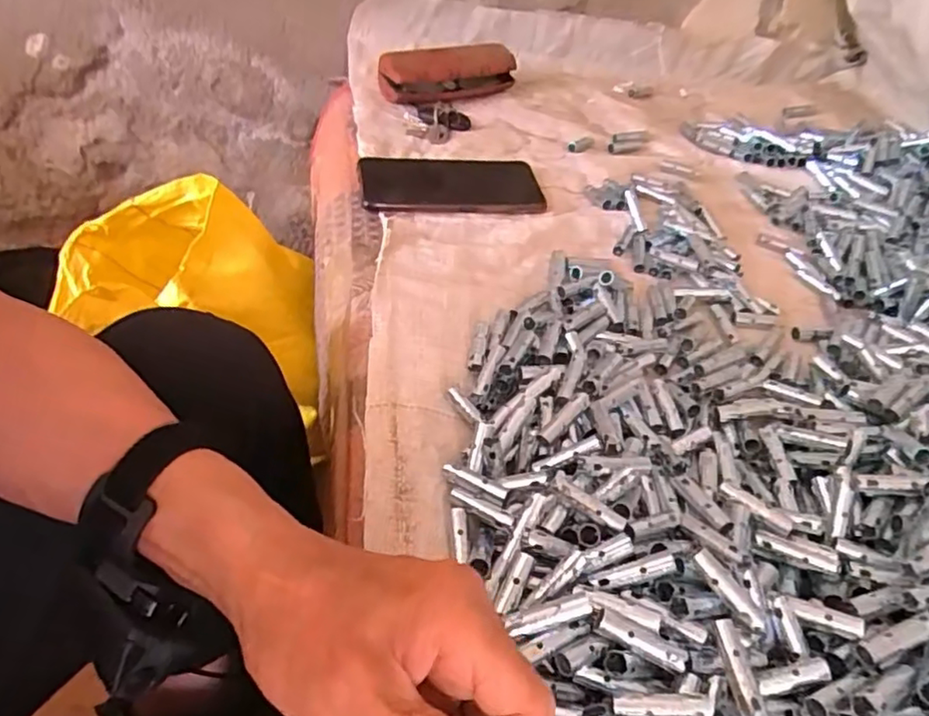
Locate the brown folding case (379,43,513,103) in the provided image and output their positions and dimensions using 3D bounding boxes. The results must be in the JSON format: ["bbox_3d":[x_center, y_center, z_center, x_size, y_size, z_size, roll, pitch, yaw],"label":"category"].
[{"bbox_3d":[-0.017,-0.320,0.702,0.160,0.048,0.044,-16,51,-21],"label":"brown folding case"}]

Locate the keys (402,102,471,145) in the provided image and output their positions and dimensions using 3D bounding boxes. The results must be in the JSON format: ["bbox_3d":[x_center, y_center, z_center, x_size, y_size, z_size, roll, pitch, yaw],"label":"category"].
[{"bbox_3d":[-0.031,-0.253,0.650,0.070,0.021,0.061,10,46,2],"label":"keys"}]

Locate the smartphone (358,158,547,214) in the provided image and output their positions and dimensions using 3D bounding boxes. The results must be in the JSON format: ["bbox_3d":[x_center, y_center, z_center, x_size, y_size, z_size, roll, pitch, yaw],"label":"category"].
[{"bbox_3d":[-0.013,-0.164,0.574,0.163,0.012,0.083,-4,48,-11],"label":"smartphone"}]

